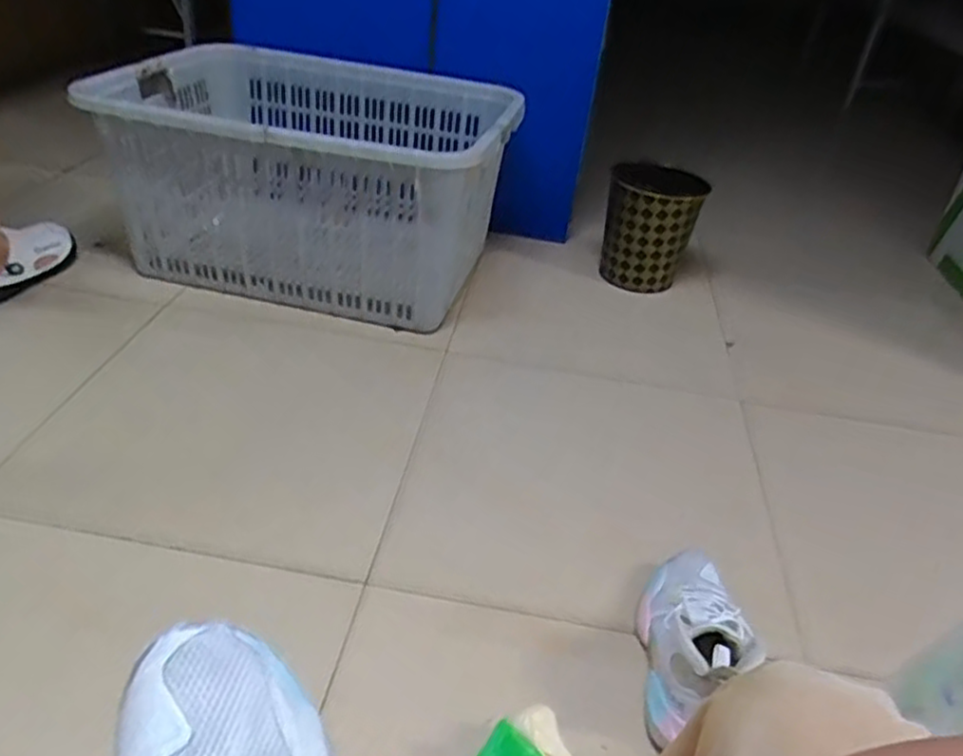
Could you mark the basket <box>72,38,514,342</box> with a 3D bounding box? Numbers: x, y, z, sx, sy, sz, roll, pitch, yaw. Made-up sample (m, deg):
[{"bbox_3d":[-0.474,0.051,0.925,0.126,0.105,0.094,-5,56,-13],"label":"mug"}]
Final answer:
[{"bbox_3d":[-0.381,-0.460,1.668,0.840,0.390,0.651,12,35,6],"label":"basket"}]

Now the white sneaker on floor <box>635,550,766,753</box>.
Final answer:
[{"bbox_3d":[0.268,0.315,0.910,0.109,0.143,0.259,8,35,1],"label":"white sneaker on floor"}]

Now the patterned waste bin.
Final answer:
[{"bbox_3d":[0.416,-0.385,1.807,0.220,0.274,0.271,12,35,9],"label":"patterned waste bin"}]

